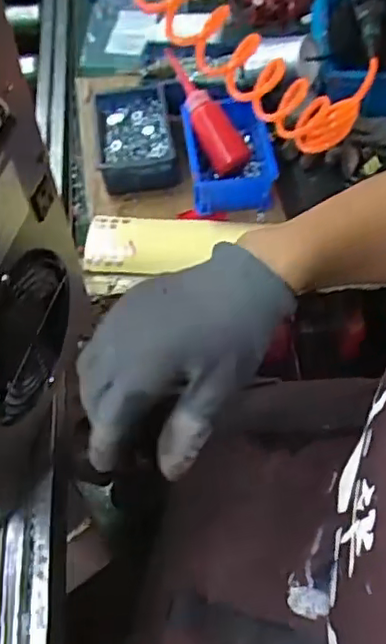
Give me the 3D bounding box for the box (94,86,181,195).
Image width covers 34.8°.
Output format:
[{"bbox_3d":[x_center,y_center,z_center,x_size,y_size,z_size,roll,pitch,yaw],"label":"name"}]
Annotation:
[{"bbox_3d":[-0.076,-0.233,0.788,0.098,0.051,0.154,-9,58,-4],"label":"box"}]

